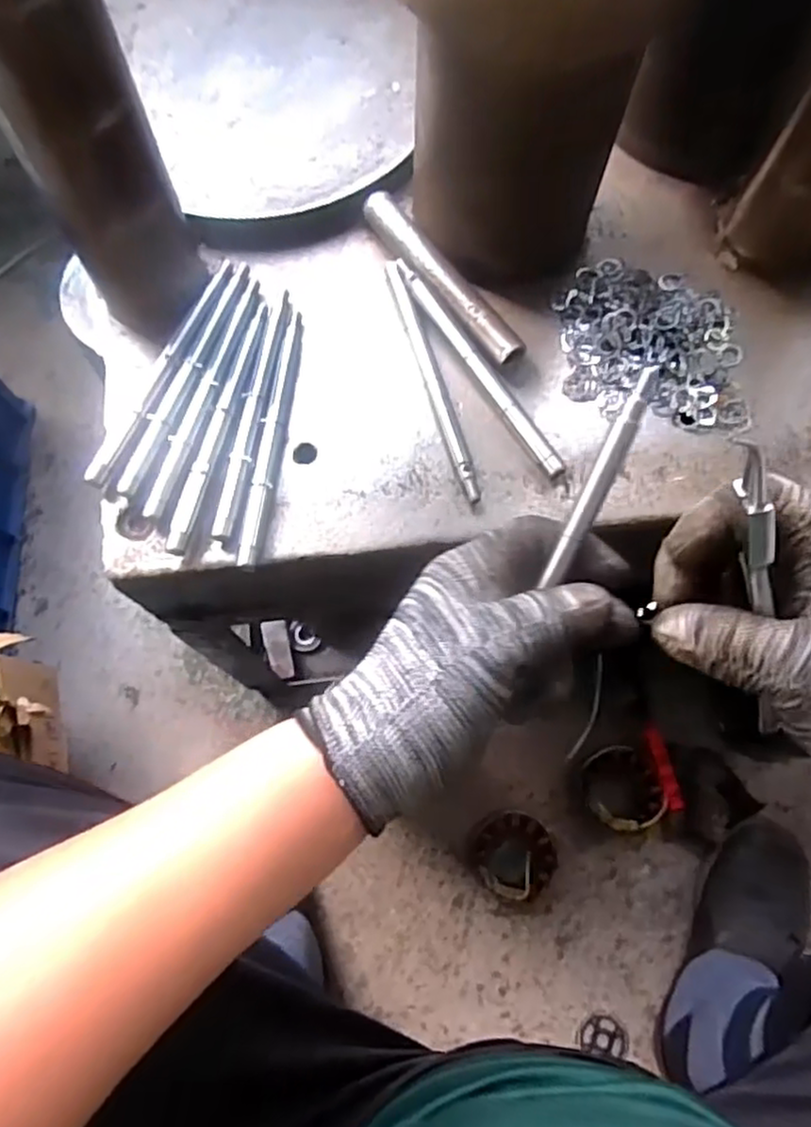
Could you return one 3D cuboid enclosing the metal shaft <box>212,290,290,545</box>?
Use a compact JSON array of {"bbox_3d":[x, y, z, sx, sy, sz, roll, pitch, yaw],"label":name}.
[{"bbox_3d":[-0.087,-0.090,0.407,0.010,0.006,0.160,9,72,2],"label":"metal shaft"}]

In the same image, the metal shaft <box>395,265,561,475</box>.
[{"bbox_3d":[0.043,-0.117,0.414,0.012,0.011,0.161,-32,75,-10],"label":"metal shaft"}]

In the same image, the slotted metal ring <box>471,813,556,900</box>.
[{"bbox_3d":[0.114,0.304,0.733,0.085,0.045,0.084,0,72,-1],"label":"slotted metal ring"}]

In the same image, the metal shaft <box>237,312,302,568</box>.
[{"bbox_3d":[-0.076,-0.074,0.405,0.011,0.012,0.158,7,72,2],"label":"metal shaft"}]

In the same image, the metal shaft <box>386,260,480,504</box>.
[{"bbox_3d":[0.014,-0.110,0.415,0.008,0.010,0.162,-16,73,-6],"label":"metal shaft"}]

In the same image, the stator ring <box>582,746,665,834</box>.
[{"bbox_3d":[0.231,0.241,0.754,0.081,0.038,0.085,0,72,-1],"label":"stator ring"}]

